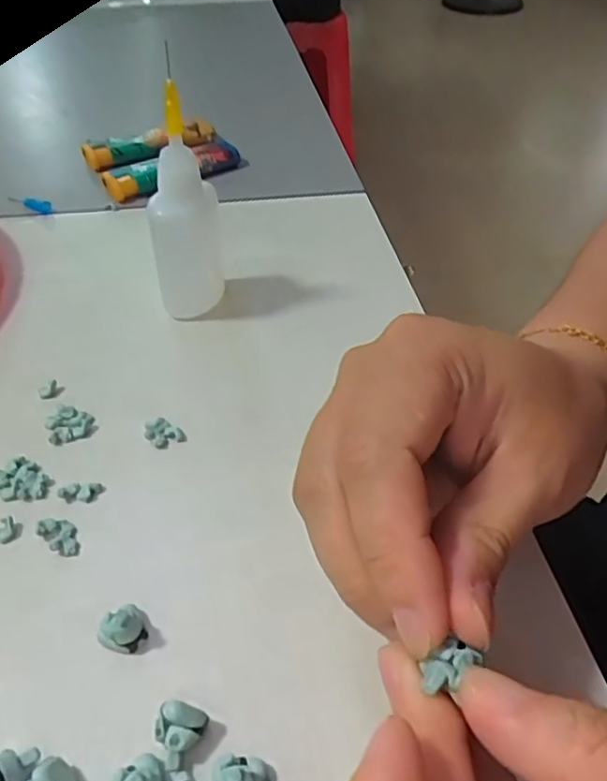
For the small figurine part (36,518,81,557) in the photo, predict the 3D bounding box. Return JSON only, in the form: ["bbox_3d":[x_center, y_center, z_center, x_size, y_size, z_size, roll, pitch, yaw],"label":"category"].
[{"bbox_3d":[-0.074,0.044,0.196,0.016,0.004,0.009,34,53,29],"label":"small figurine part"}]

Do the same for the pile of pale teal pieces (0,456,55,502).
[{"bbox_3d":[-0.092,0.030,0.210,0.019,0.004,0.015,32,52,28],"label":"pile of pale teal pieces"}]

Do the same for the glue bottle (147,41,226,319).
[{"bbox_3d":[-0.047,-0.075,0.252,0.025,0.089,0.027,-5,45,-5],"label":"glue bottle"}]

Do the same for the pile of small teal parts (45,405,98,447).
[{"bbox_3d":[-0.083,0.011,0.229,0.016,0.004,0.015,-16,47,-16],"label":"pile of small teal parts"}]

